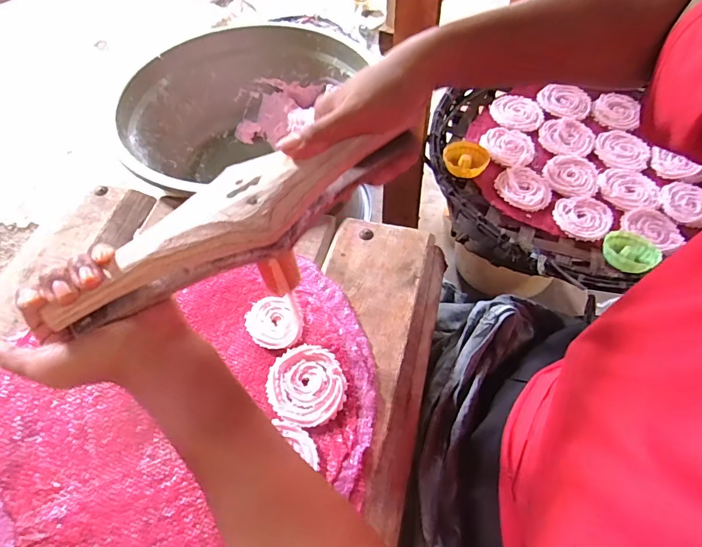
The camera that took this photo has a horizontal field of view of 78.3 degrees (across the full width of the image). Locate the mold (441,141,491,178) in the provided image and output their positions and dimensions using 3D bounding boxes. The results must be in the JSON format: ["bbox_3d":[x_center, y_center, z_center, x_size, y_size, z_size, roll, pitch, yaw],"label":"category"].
[{"bbox_3d":[0.159,-0.158,0.602,0.062,0.025,0.062,13,59,12],"label":"mold"}]

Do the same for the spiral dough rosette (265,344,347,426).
[{"bbox_3d":[-0.043,0.108,0.424,0.076,0.007,0.074,-2,57,3],"label":"spiral dough rosette"}]

